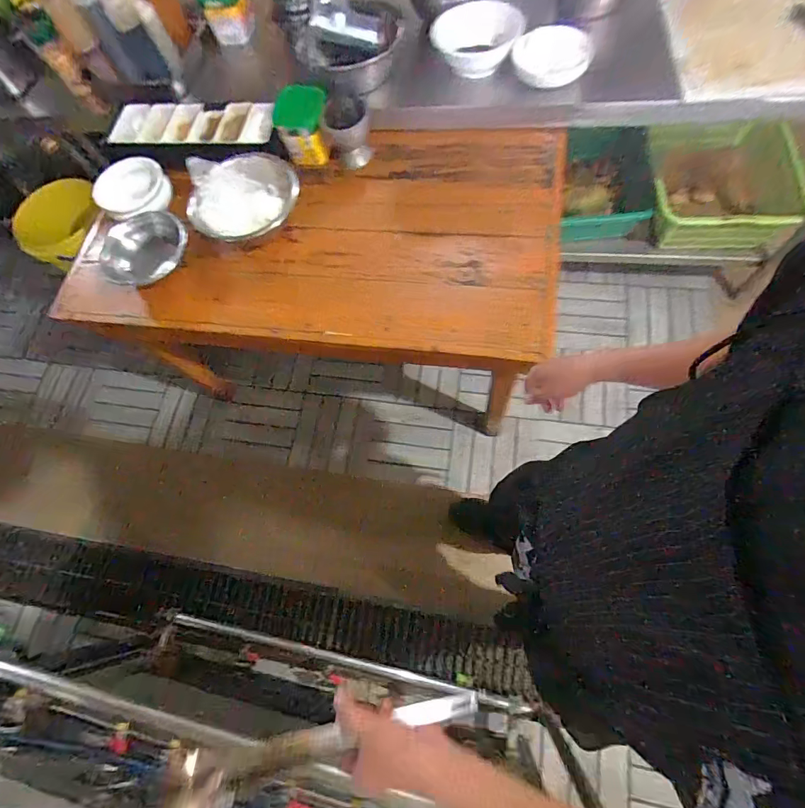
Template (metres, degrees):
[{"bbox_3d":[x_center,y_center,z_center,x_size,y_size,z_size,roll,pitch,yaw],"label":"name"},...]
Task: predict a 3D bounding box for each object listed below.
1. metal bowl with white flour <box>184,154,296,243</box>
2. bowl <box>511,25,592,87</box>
[{"bbox_3d":[-0.377,-0.497,1.013,0.236,0.103,0.217,-2,69,6],"label":"metal bowl with white flour"},{"bbox_3d":[0.374,-0.877,1.036,0.183,0.060,0.184,-1,69,2],"label":"bowl"}]

